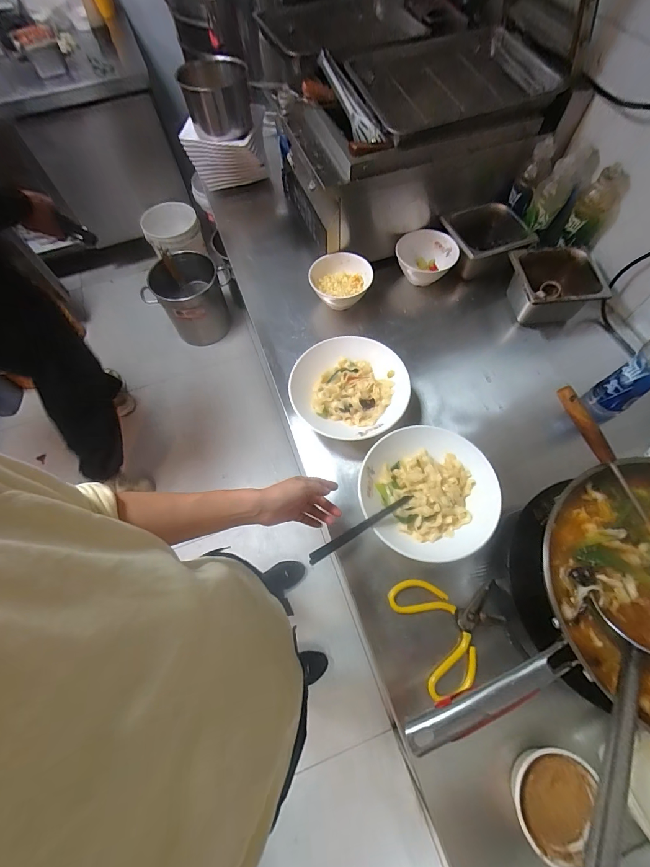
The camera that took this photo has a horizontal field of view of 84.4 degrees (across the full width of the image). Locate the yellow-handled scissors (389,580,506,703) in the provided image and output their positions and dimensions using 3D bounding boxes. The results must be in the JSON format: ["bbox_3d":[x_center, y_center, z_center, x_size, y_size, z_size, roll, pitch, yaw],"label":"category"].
[{"bbox_3d":[0.198,0.309,0.555,0.167,0.014,0.161,-8,65,-2],"label":"yellow-handled scissors"}]

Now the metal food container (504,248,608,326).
[{"bbox_3d":[0.505,-0.319,0.798,0.193,0.106,0.154,-6,65,-1],"label":"metal food container"}]

